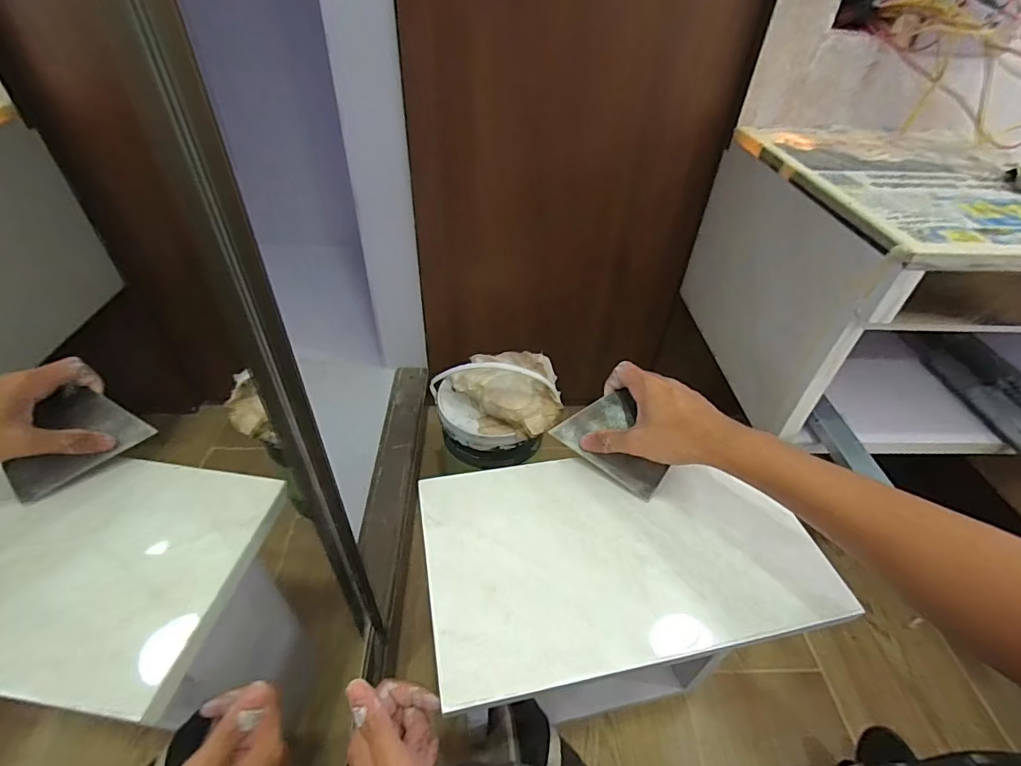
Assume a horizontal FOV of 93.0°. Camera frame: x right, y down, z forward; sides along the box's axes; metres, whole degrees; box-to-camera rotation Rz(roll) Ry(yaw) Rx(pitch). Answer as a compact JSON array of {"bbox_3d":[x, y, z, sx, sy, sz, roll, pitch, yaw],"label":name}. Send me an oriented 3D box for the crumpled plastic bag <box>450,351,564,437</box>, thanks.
[{"bbox_3d":[-0.008,0.010,0.744,0.161,0.047,0.176,-7,43,-11],"label":"crumpled plastic bag"}]

